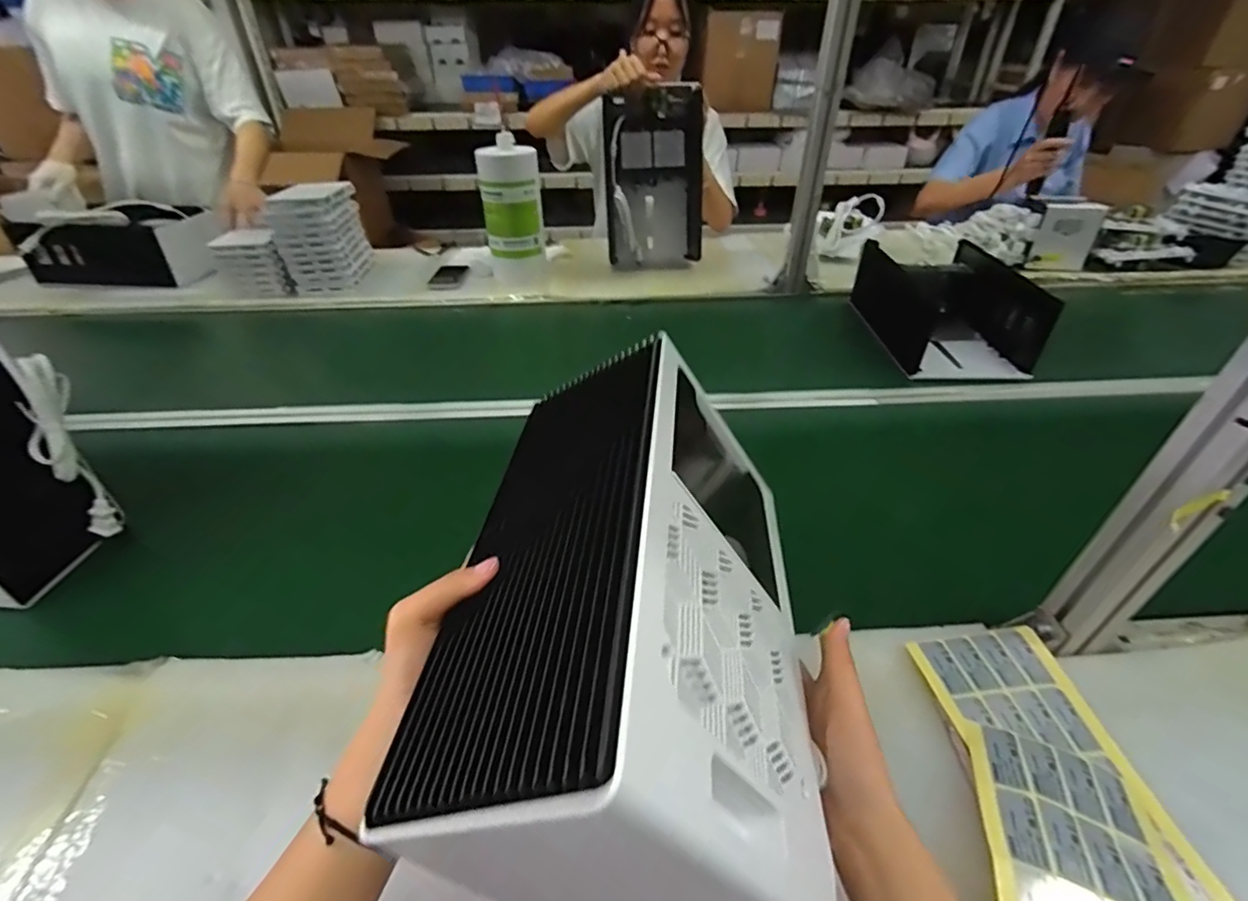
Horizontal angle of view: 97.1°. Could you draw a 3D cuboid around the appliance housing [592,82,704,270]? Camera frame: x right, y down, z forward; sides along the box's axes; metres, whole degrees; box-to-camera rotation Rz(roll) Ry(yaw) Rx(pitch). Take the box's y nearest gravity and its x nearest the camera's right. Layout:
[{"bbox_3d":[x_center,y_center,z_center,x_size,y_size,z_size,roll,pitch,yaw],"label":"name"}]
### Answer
[{"bbox_3d":[0.053,-0.607,1.250,0.244,0.360,0.104,-6,38,-8],"label":"appliance housing"}]

